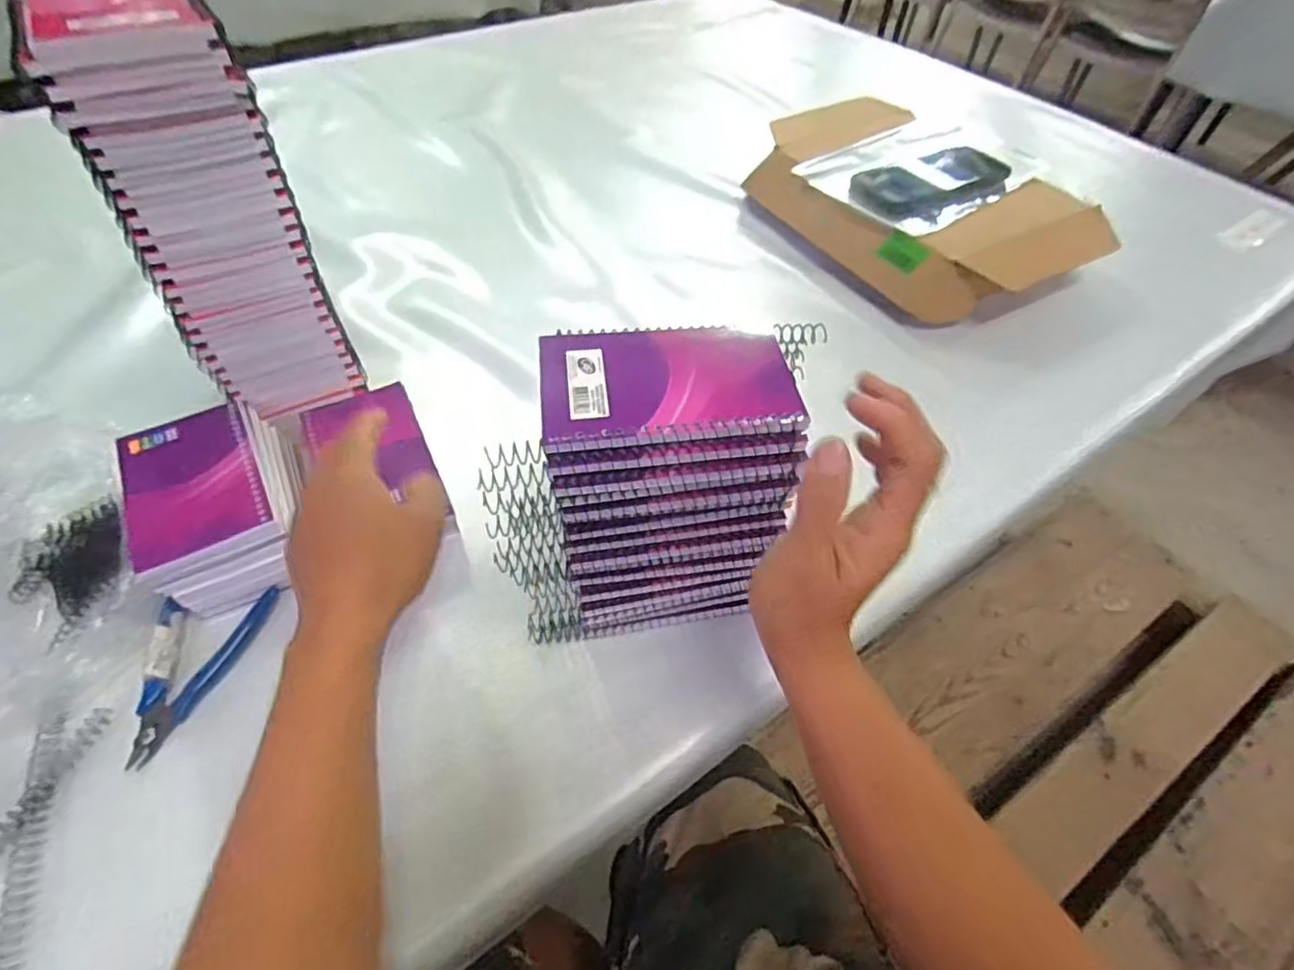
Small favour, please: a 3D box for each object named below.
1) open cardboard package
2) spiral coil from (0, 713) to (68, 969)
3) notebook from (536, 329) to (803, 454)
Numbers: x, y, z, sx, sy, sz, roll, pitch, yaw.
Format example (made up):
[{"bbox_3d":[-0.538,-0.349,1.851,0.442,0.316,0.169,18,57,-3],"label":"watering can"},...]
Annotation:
[{"bbox_3d":[0.309,-0.305,0.691,0.261,0.084,0.315,-22,56,-19],"label":"open cardboard package"},{"bbox_3d":[-0.333,0.192,0.333,0.016,0.010,0.133,-15,54,-14],"label":"spiral coil"},{"bbox_3d":[0.010,-0.055,0.319,0.127,0.008,0.084,-5,53,-6],"label":"notebook"}]

